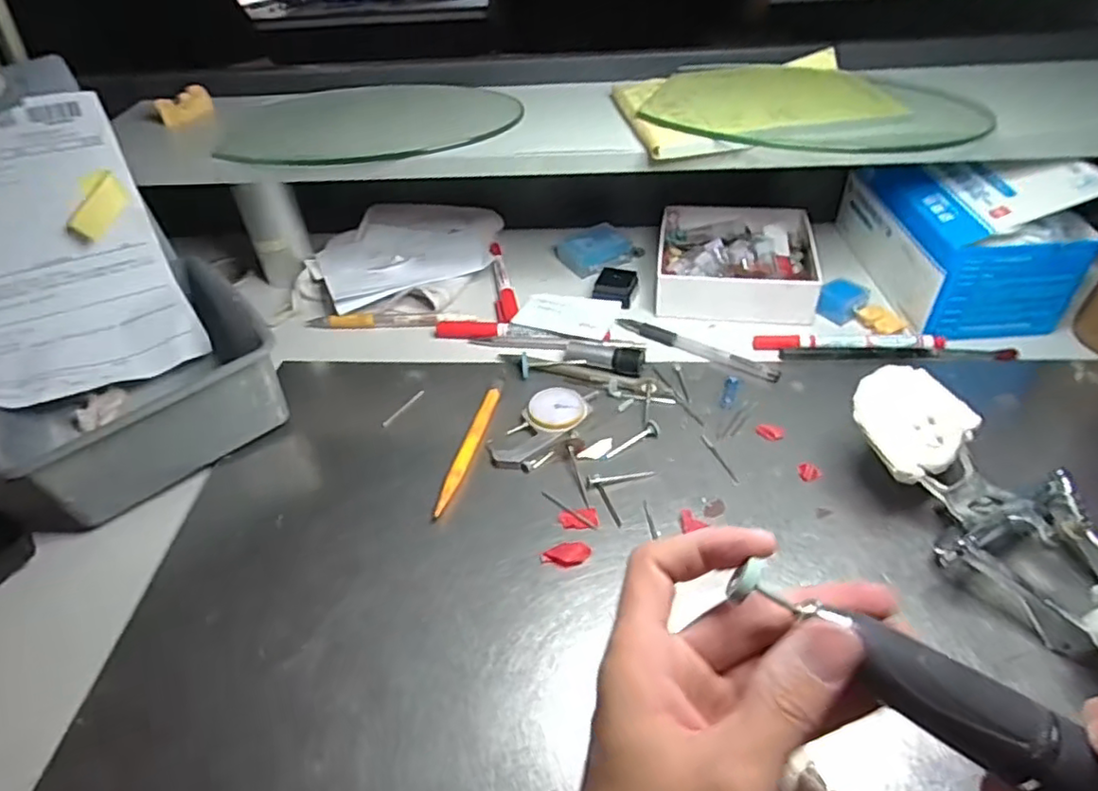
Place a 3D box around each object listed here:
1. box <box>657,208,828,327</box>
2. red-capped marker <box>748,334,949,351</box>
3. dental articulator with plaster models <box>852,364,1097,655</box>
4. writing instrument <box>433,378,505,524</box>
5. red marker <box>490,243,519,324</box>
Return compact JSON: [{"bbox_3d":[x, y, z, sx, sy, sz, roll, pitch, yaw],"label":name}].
[{"bbox_3d":[0.157,-0.116,0.545,0.123,0.032,0.136,5,44,11],"label":"box"},{"bbox_3d":[0.227,-0.041,0.488,0.137,0.009,0.014,1,43,7],"label":"red-capped marker"},{"bbox_3d":[0.235,0.058,0.316,0.079,0.081,0.188,-20,45,-15],"label":"dental articulator with plaster models"},{"bbox_3d":[-0.050,0.028,0.422,0.011,0.007,0.129,6,44,12],"label":"writing instrument"},{"bbox_3d":[-0.042,-0.100,0.567,0.018,0.010,0.131,-10,43,-5],"label":"red marker"}]

